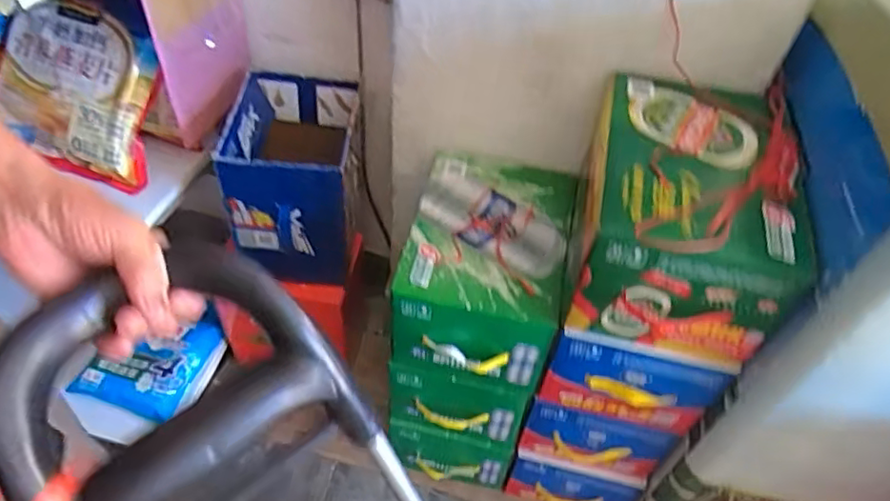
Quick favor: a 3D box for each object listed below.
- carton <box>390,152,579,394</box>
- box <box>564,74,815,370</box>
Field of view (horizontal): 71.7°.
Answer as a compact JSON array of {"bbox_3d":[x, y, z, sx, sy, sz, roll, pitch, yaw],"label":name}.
[{"bbox_3d":[0.055,0.027,0.865,0.205,0.166,0.278,12,48,5],"label":"carton"},{"bbox_3d":[0.262,-0.038,0.703,0.207,0.183,0.278,13,48,5],"label":"box"}]

